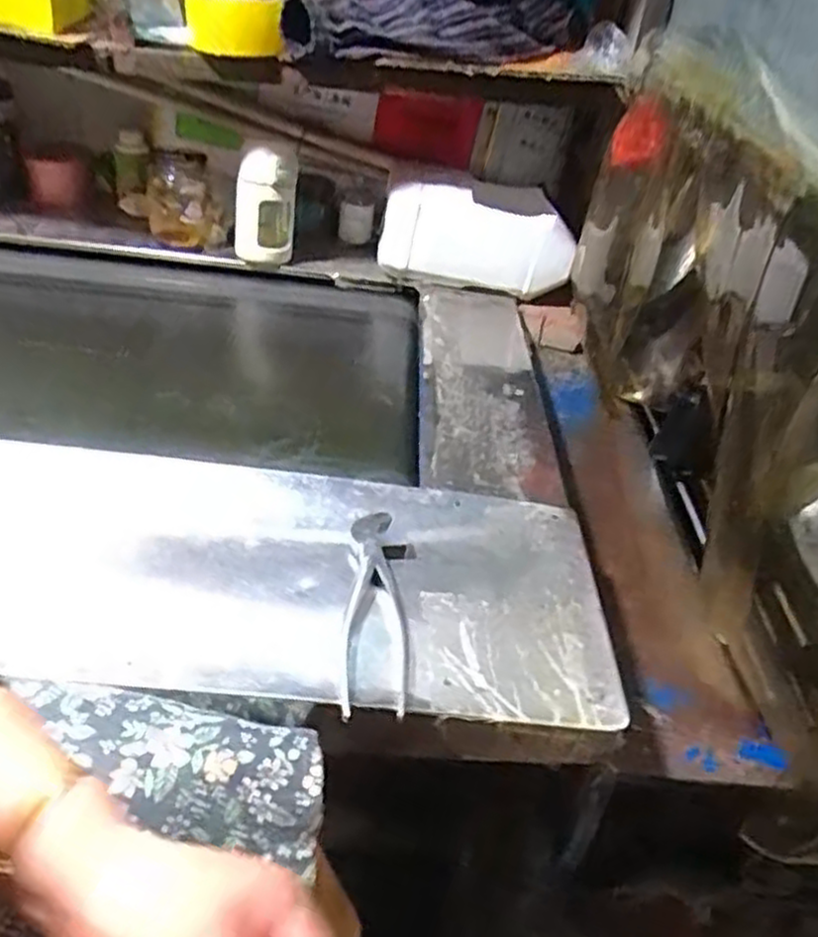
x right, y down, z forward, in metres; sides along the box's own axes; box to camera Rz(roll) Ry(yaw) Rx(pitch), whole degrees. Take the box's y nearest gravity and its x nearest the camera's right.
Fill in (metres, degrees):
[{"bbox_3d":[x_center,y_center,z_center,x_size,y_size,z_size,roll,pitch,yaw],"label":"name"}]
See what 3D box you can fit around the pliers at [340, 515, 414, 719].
[{"bbox_3d":[-0.021,0.096,0.551,0.048,0.022,0.192,5,37,-4],"label":"pliers"}]

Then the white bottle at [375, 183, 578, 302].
[{"bbox_3d":[0.092,-0.331,1.061,0.261,0.125,0.132,4,37,-5],"label":"white bottle"}]

